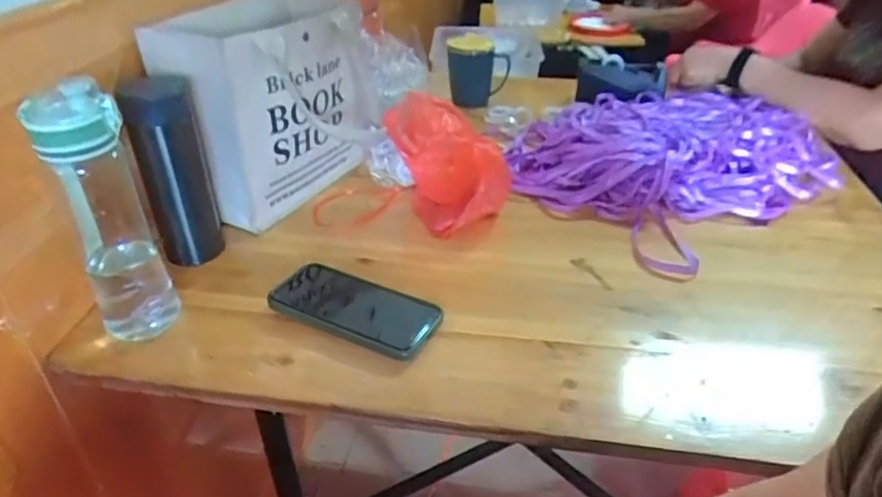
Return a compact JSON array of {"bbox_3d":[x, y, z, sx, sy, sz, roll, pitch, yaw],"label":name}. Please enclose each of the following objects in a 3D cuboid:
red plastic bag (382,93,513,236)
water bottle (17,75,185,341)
[{"bbox_3d":[0.006,-0.106,0.723,0.096,0.142,0.145,-15,36,-22],"label":"red plastic bag"},{"bbox_3d":[-0.290,-0.029,0.526,0.066,0.225,0.064,-15,36,-22],"label":"water bottle"}]

